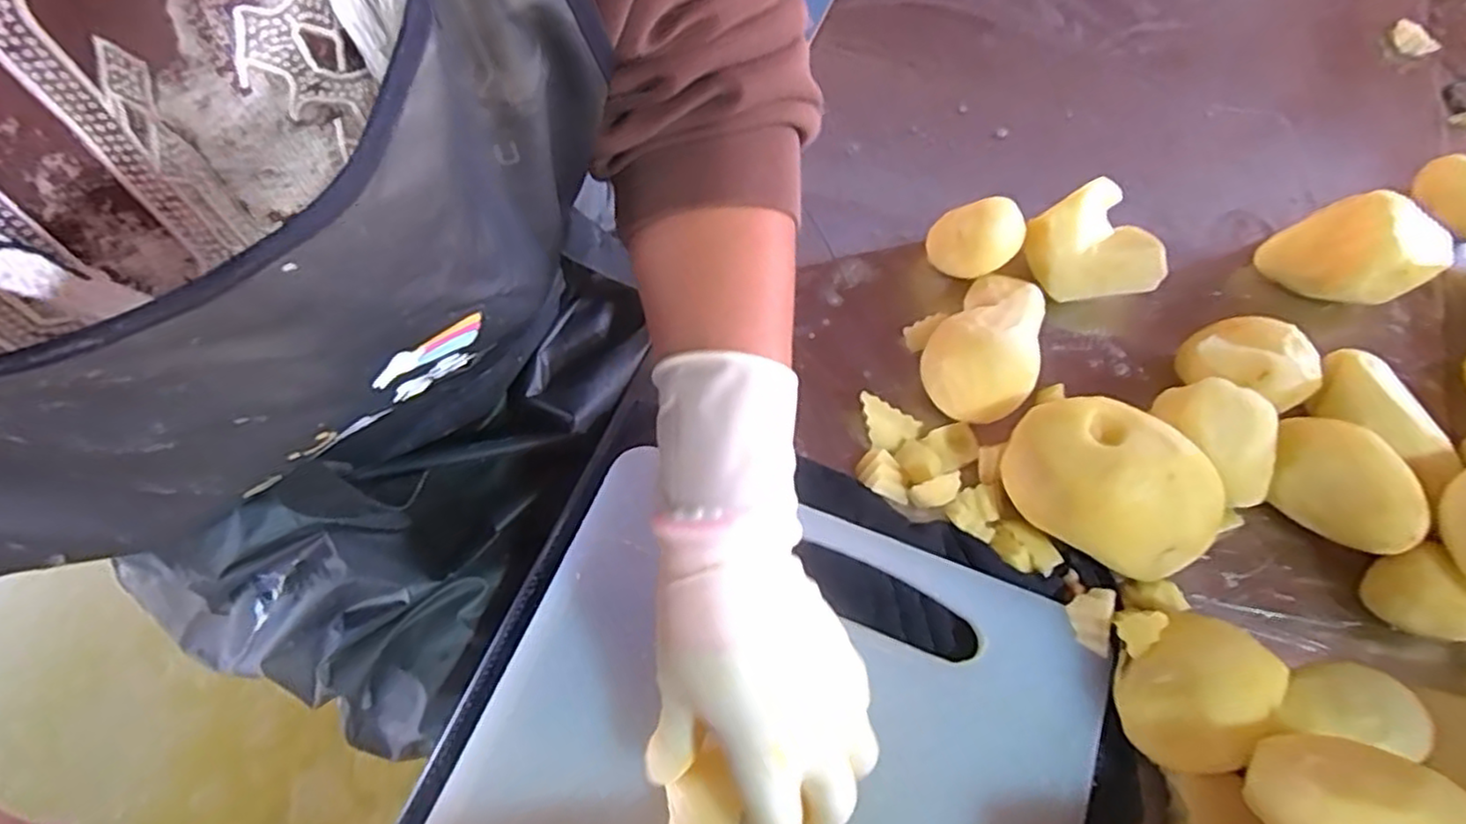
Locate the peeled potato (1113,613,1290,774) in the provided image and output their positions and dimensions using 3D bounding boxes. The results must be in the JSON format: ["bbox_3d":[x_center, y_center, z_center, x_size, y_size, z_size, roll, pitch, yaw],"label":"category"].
[{"bbox_3d":[0.208,0.123,0.310,0.054,0.042,0.070,41,72,19],"label":"peeled potato"}]

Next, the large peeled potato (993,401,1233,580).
[{"bbox_3d":[0.193,0.037,0.355,0.105,0.053,0.071,27,68,14],"label":"large peeled potato"}]

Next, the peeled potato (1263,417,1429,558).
[{"bbox_3d":[0.317,0.038,0.362,0.040,0.044,0.074,-32,68,-13],"label":"peeled potato"}]

